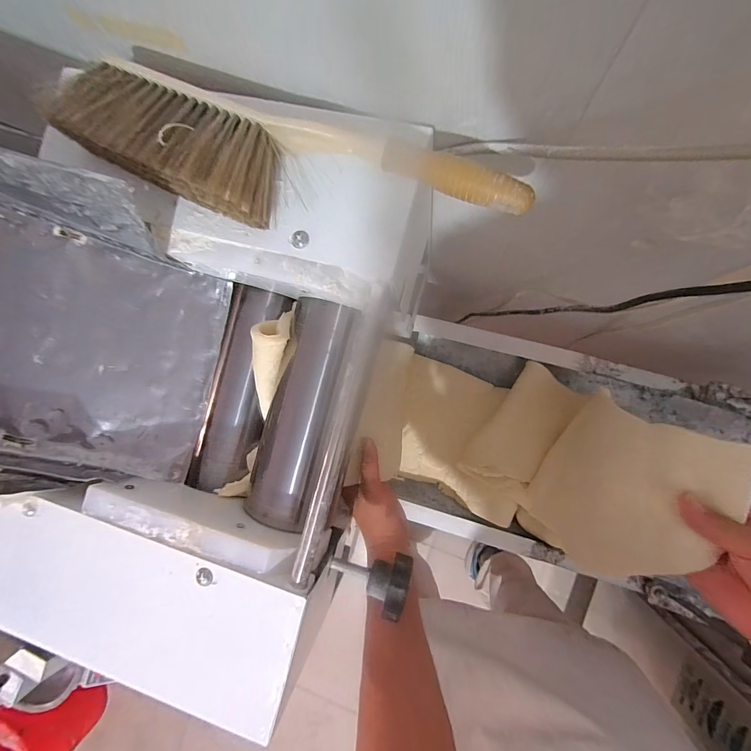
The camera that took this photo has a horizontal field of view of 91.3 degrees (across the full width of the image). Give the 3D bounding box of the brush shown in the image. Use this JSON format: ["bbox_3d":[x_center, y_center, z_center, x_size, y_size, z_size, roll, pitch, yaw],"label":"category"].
[{"bbox_3d":[-0.075,-0.165,0.287,0.372,0.046,0.094,16,90,8],"label":"brush"}]

